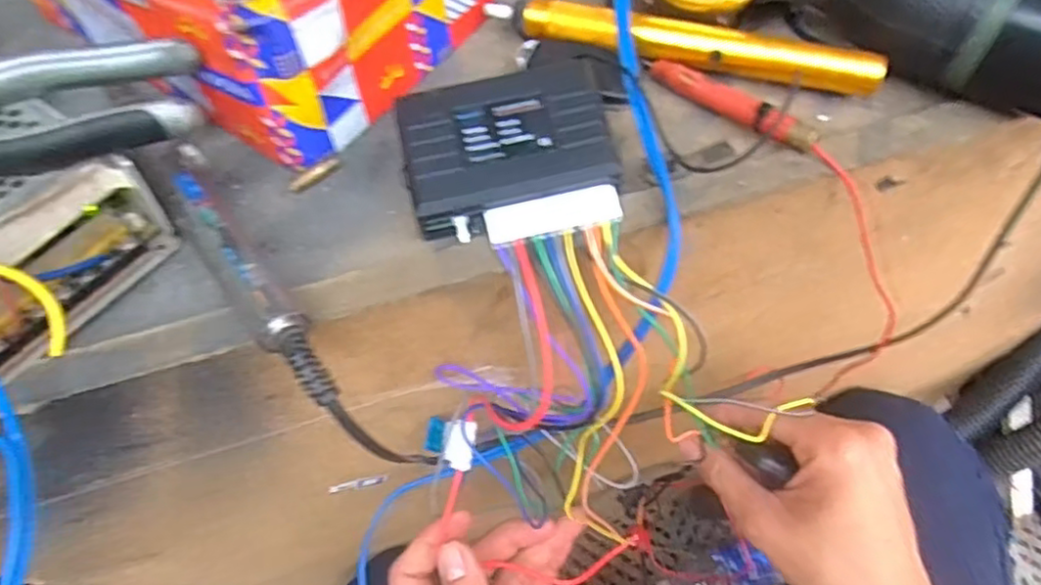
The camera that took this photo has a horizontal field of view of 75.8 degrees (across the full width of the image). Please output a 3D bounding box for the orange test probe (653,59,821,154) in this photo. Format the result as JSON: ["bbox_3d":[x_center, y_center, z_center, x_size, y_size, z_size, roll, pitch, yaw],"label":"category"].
[{"bbox_3d":[0.093,-0.085,0.299,0.081,0.014,0.009,39,69,21],"label":"orange test probe"}]

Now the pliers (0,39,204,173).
[{"bbox_3d":[-0.195,-0.064,0.242,0.149,0.020,0.044,-11,61,-4],"label":"pliers"}]

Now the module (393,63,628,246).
[{"bbox_3d":[-0.005,-0.056,0.275,0.084,0.025,0.068,-8,61,-3],"label":"module"}]

